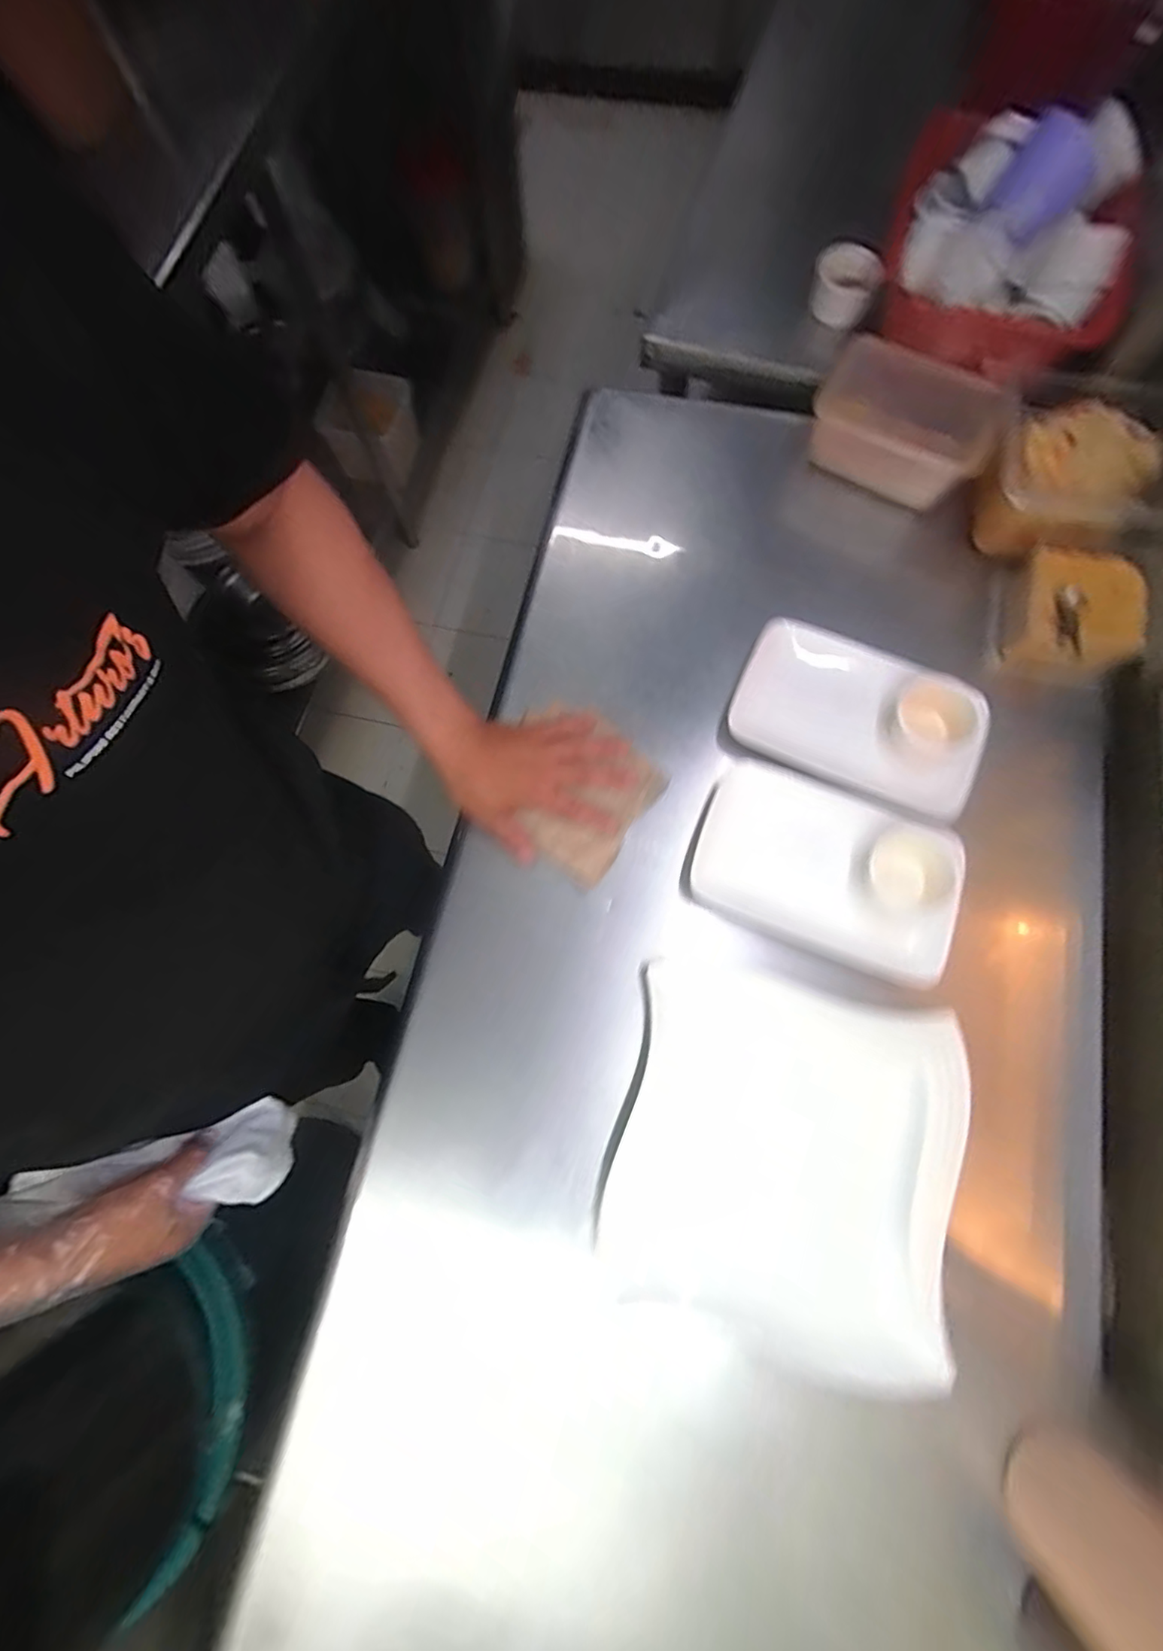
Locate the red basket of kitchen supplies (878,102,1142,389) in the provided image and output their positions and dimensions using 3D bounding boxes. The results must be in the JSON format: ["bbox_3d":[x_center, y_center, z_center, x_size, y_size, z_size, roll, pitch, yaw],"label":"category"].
[{"bbox_3d":[0.420,-0.587,0.548,0.196,0.084,0.267,14,76,5],"label":"red basket of kitchen supplies"}]

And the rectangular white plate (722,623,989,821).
[{"bbox_3d":[0.264,-0.108,0.526,0.225,0.026,0.143,25,77,7],"label":"rectangular white plate"}]

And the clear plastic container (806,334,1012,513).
[{"bbox_3d":[0.346,-0.439,0.612,0.191,0.081,0.124,32,78,9],"label":"clear plastic container"}]

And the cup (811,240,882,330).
[{"bbox_3d":[0.289,-0.580,0.598,0.072,0.046,0.055,41,79,11],"label":"cup"}]

